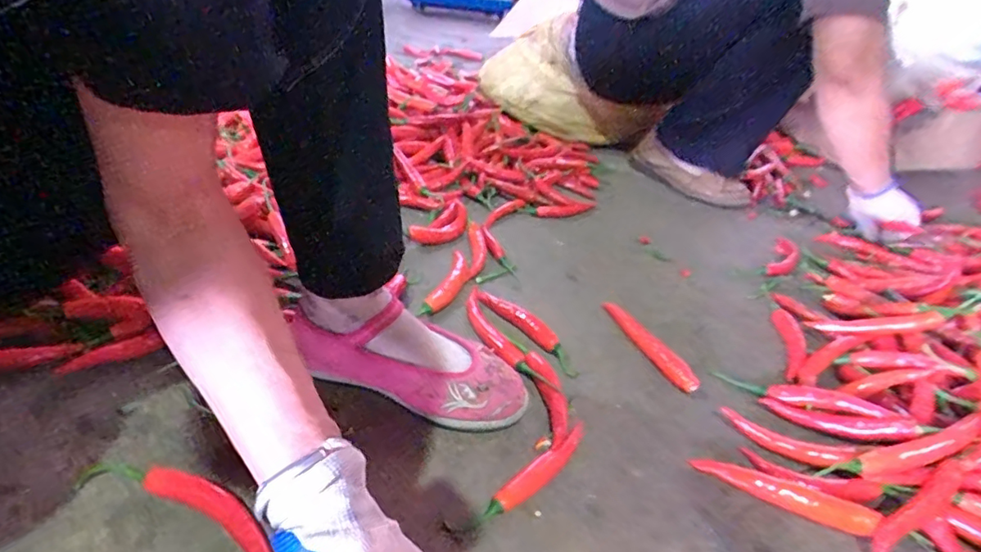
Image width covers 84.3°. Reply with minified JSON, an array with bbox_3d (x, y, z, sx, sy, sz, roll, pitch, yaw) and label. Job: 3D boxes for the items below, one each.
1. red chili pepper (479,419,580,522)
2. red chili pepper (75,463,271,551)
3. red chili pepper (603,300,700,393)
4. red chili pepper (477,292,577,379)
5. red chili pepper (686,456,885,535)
[{"bbox_3d":[0.042,0.159,0.436,0.120,0.019,0.022,-24,44,-39],"label":"red chili pepper"},{"bbox_3d":[-0.216,0.158,0.380,0.163,0.020,0.031,17,34,13],"label":"red chili pepper"},{"bbox_3d":[0.168,0.073,0.588,0.020,0.025,0.146,-10,37,-25],"label":"red chili pepper"},{"bbox_3d":[0.042,0.059,0.589,0.023,0.023,0.145,-22,43,-37],"label":"red chili pepper"},{"bbox_3d":[0.241,0.178,0.450,0.137,0.020,0.020,21,35,19],"label":"red chili pepper"}]

